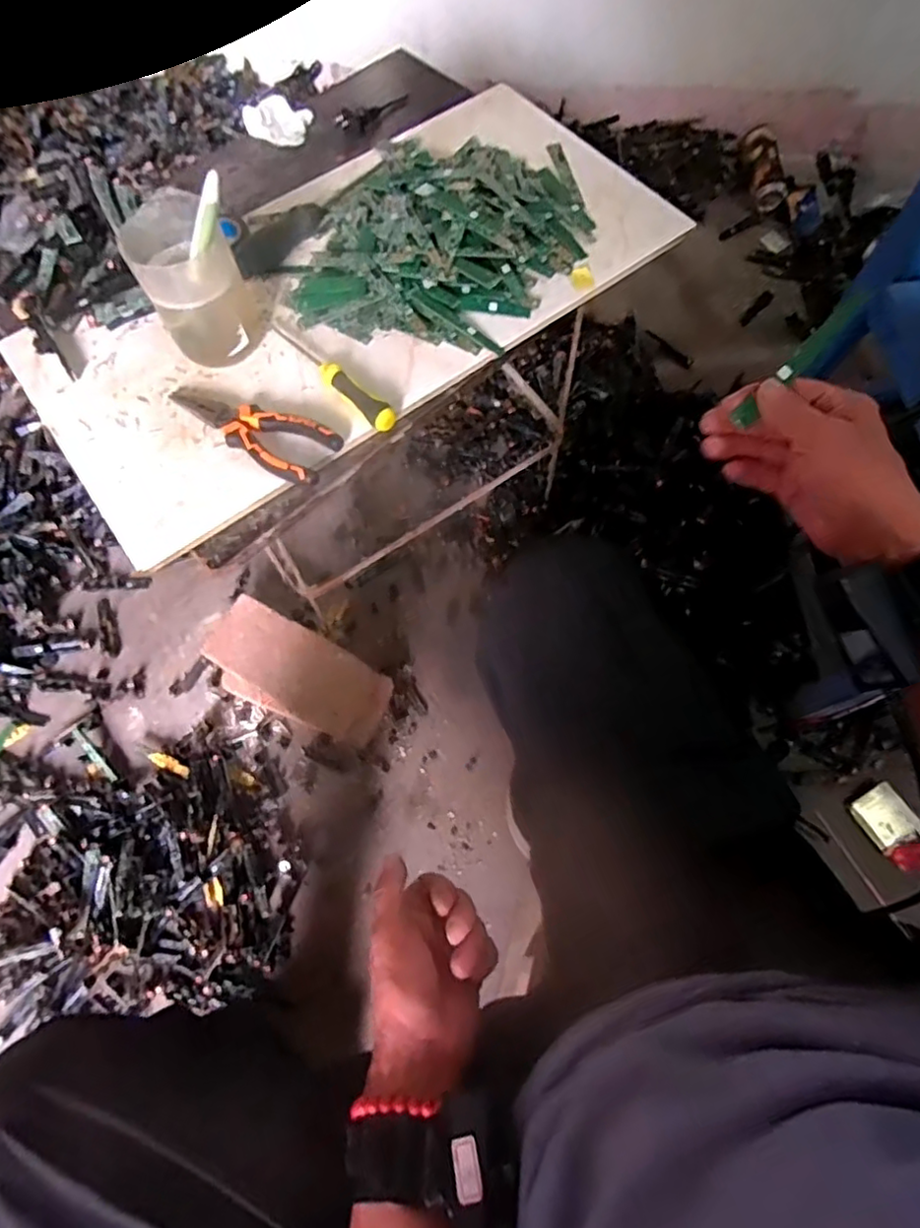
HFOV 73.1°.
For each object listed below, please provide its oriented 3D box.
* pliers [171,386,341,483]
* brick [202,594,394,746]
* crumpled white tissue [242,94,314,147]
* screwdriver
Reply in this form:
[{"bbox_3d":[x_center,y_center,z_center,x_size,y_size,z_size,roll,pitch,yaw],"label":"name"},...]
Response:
[{"bbox_3d":[-0.169,-0.154,0.502,0.151,0.023,0.053,30,71,14],"label":"pliers"},{"bbox_3d":[-0.219,0.086,0.847,0.243,0.088,0.114,26,70,12],"label":"brick"},{"bbox_3d":[-0.196,-0.530,0.664,0.068,0.024,0.040,10,67,6],"label":"crumpled white tissue"},{"bbox_3d":[-0.107,-0.206,0.523,0.020,0.024,0.153,-39,71,-14],"label":"screwdriver"}]

